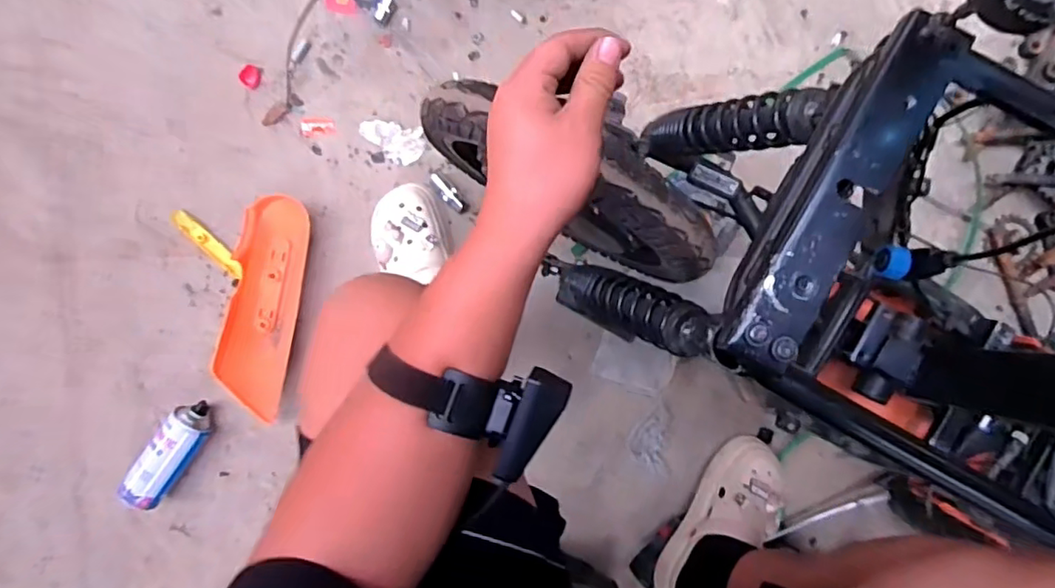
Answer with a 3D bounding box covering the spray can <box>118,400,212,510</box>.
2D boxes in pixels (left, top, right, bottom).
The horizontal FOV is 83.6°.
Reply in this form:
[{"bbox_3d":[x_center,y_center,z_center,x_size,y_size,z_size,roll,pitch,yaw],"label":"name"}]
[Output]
[{"bbox_3d":[-0.535,0.239,0.891,0.060,0.061,0.175,35,91,-1],"label":"spray can"}]

